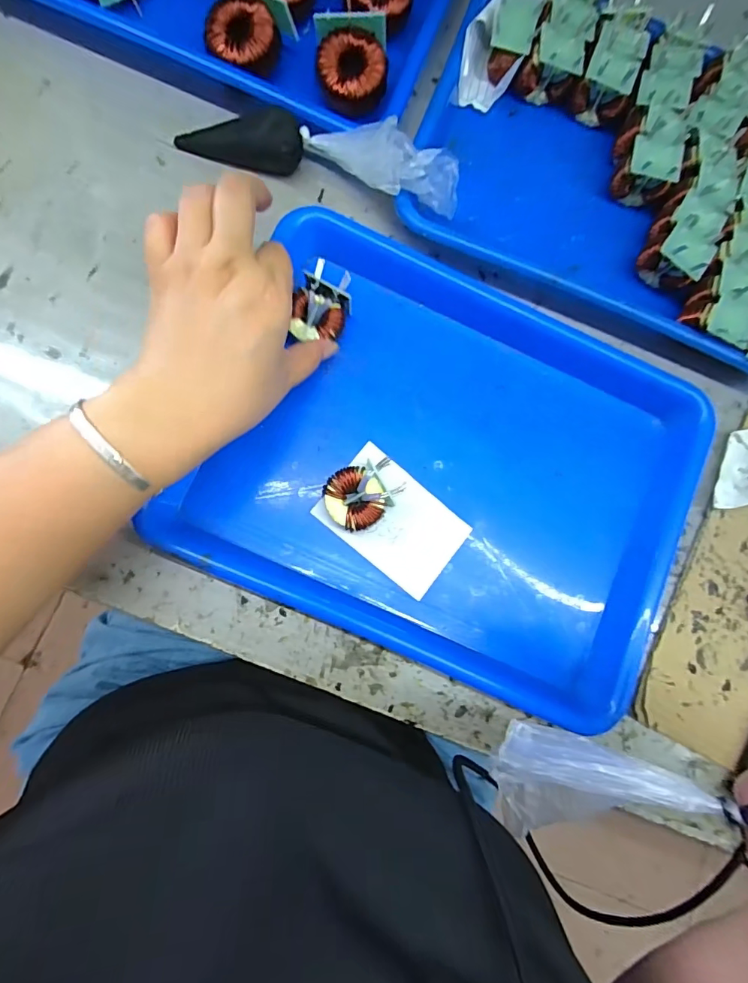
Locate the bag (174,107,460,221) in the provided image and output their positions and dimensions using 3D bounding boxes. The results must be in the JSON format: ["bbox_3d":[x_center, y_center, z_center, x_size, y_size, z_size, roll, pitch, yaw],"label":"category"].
[{"bbox_3d":[-0.040,-0.231,0.323,0.200,0.044,0.044,16,82,9],"label":"bag"}]

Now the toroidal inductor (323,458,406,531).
[{"bbox_3d":[-0.008,0.002,0.312,0.048,0.027,0.040,-30,88,-9],"label":"toroidal inductor"}]

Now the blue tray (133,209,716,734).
[{"bbox_3d":[0.059,-0.028,0.325,0.319,0.026,0.273,24,82,-3],"label":"blue tray"}]

